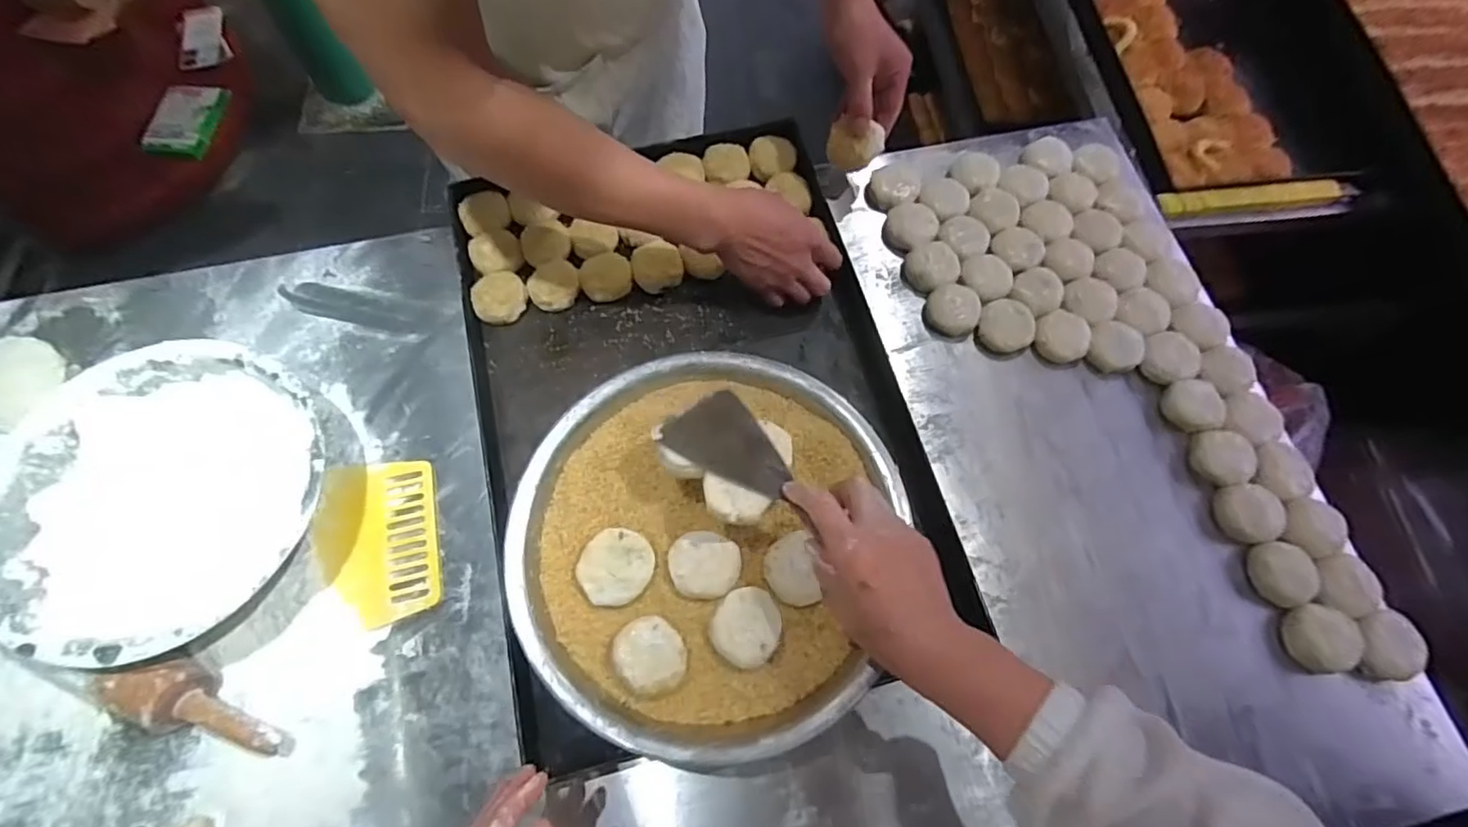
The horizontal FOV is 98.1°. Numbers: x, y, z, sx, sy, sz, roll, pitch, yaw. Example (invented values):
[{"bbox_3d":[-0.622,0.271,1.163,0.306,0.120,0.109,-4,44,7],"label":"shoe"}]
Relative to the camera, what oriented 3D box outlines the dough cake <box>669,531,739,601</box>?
[{"bbox_3d":[-0.024,0.124,0.526,0.058,0.012,0.053,0,69,0],"label":"dough cake"}]

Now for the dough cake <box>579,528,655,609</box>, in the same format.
[{"bbox_3d":[-0.098,0.127,0.530,0.061,0.014,0.058,0,69,0],"label":"dough cake"}]

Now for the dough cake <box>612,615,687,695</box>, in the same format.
[{"bbox_3d":[-0.065,0.190,0.502,0.056,0.009,0.057,-2,76,-21],"label":"dough cake"}]

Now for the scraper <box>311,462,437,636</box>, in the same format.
[{"bbox_3d":[-0.343,0.122,0.615,0.109,0.009,0.156,-11,70,-6],"label":"scraper"}]

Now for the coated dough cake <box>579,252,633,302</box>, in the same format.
[{"bbox_3d":[-0.142,-0.151,0.711,0.057,0.025,0.051,-32,72,-12],"label":"coated dough cake"}]

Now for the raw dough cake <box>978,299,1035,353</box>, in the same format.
[{"bbox_3d":[0.304,-0.098,0.709,0.058,0.016,0.057,0,69,0],"label":"raw dough cake"}]

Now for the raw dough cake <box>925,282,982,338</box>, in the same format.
[{"bbox_3d":[0.248,-0.117,0.715,0.058,0.014,0.058,0,69,0],"label":"raw dough cake"}]

